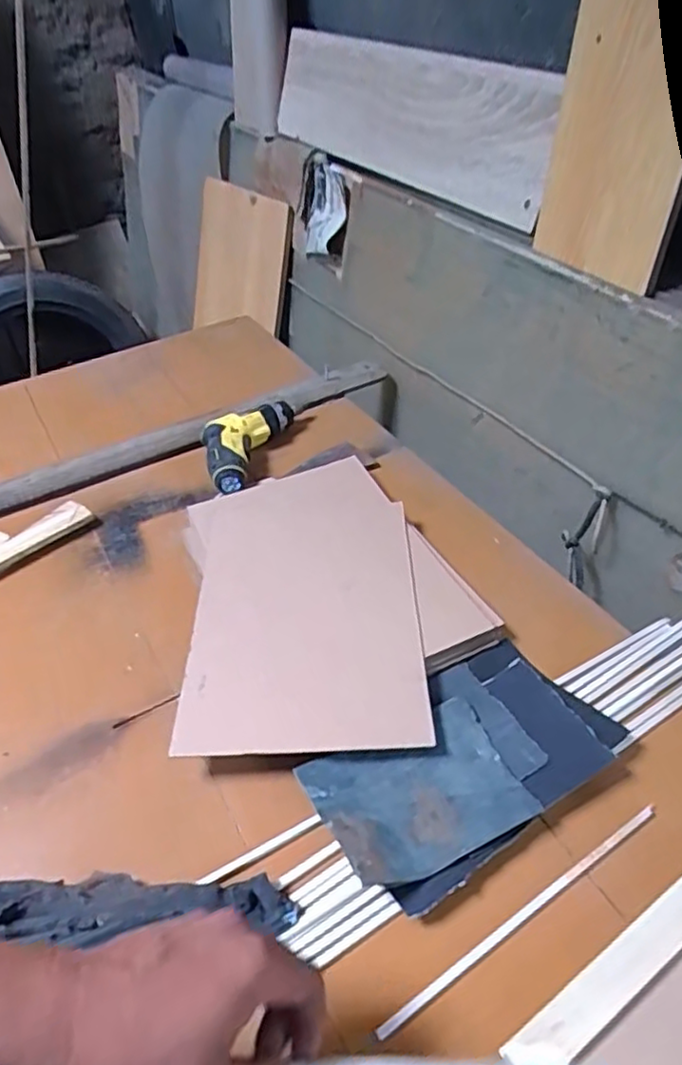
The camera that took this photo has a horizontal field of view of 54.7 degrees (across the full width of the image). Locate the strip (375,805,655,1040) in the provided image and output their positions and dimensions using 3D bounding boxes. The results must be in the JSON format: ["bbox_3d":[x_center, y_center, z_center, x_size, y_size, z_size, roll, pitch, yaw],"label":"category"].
[{"bbox_3d":[0.130,0.262,0.457,0.252,0.004,0.008,-25,47,-22],"label":"strip"}]

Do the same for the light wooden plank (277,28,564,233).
[{"bbox_3d":[0.073,-0.584,0.921,0.025,0.157,0.617,-9,40,-34],"label":"light wooden plank"}]

